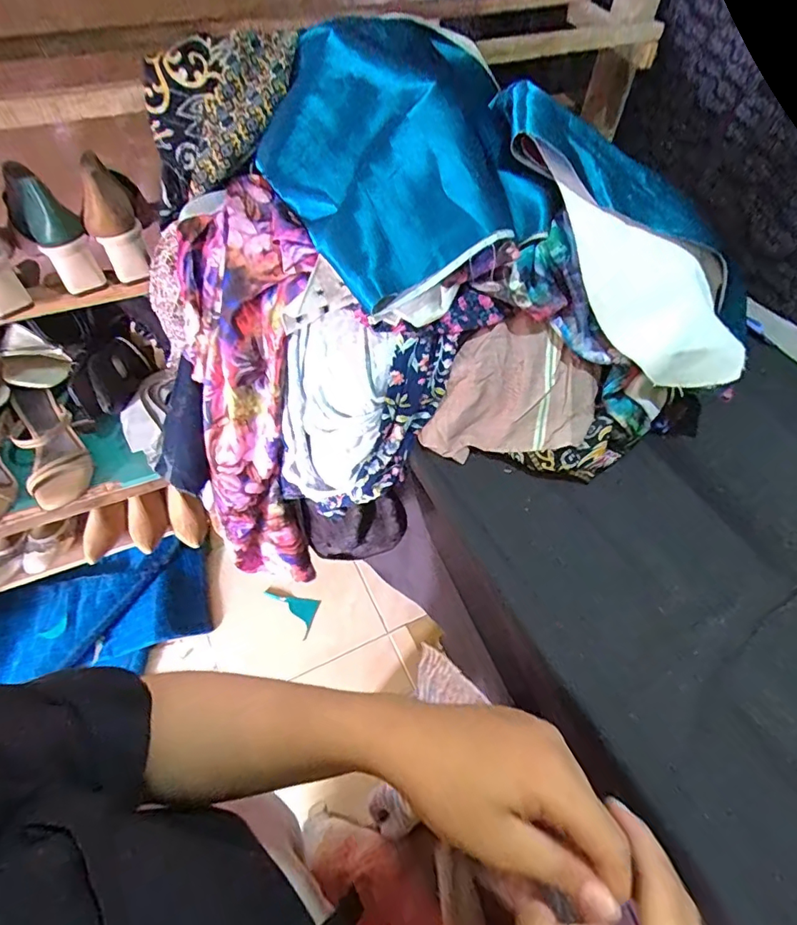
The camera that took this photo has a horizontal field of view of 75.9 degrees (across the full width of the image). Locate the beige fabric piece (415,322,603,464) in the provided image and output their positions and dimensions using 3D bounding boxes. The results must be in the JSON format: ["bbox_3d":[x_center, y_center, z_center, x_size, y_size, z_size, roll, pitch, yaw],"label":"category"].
[{"bbox_3d":[0.115,-0.066,0.501,0.154,0.025,0.136,10,95,-3],"label":"beige fabric piece"}]

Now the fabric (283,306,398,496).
[{"bbox_3d":[-0.069,-0.043,0.521,0.100,0.213,0.041,36,37,19],"label":"fabric"}]

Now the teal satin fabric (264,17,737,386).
[{"bbox_3d":[0.095,-0.308,0.542,0.464,0.137,0.454,1,56,-3],"label":"teal satin fabric"}]

